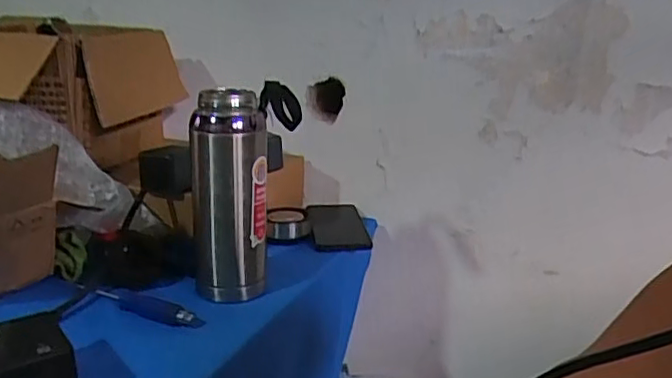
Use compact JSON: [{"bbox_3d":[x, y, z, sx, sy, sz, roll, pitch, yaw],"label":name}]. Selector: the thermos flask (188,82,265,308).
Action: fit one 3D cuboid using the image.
[{"bbox_3d":[-0.114,0.007,0.661,0.077,0.215,0.067,-1,17,-12],"label":"thermos flask"}]

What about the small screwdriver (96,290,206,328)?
[{"bbox_3d":[-0.195,0.119,0.629,0.131,0.014,0.025,10,18,23],"label":"small screwdriver"}]

